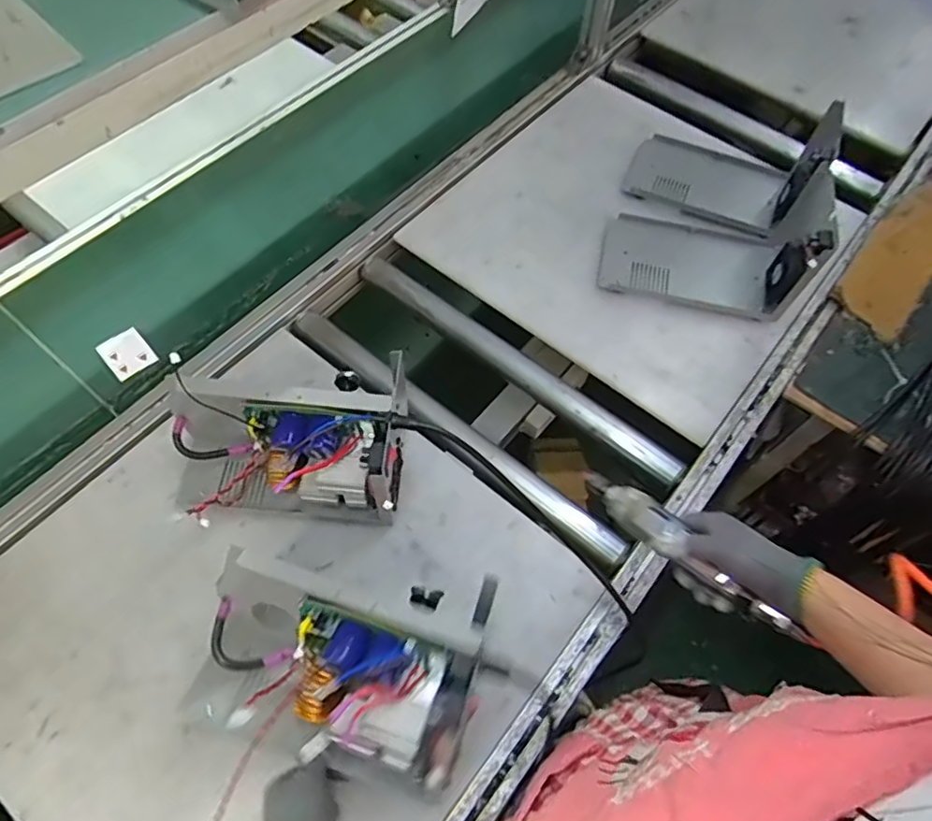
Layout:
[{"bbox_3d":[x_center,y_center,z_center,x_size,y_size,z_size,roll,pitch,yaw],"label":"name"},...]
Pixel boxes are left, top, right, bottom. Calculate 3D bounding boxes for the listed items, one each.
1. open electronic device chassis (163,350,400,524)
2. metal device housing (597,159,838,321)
[{"bbox_3d":[-0.219,0.054,0.723,0.283,0.170,0.139,-1,62,-3],"label":"open electronic device chassis"},{"bbox_3d":[0.375,-0.269,0.924,0.304,0.158,0.184,13,62,4],"label":"metal device housing"}]

